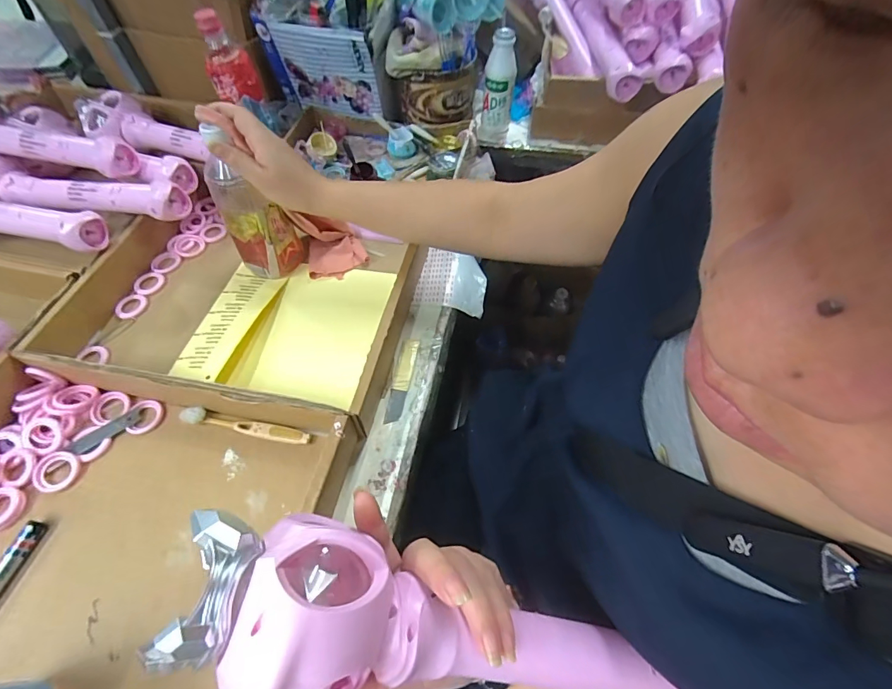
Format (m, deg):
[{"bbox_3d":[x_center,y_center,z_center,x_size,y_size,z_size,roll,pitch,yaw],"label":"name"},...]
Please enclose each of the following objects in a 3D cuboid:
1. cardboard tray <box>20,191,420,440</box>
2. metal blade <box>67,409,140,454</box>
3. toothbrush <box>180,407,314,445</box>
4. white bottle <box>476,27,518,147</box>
[{"bbox_3d":[-0.240,-0.060,0.502,0.377,0.058,0.274,10,57,7],"label":"cardboard tray"},{"bbox_3d":[-0.350,0.088,0.431,0.065,0.004,0.019,-35,63,-21],"label":"metal blade"},{"bbox_3d":[-0.207,0.083,0.431,0.140,0.014,0.017,9,57,6],"label":"toothbrush"},{"bbox_3d":[0.085,-0.418,0.692,0.052,0.151,0.052,8,57,5],"label":"white bottle"}]

